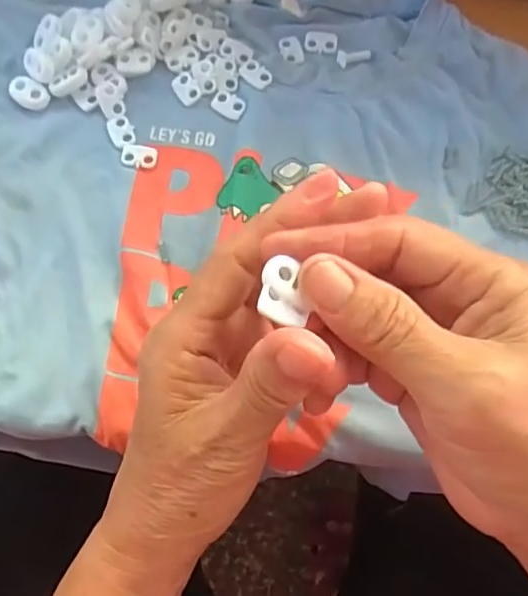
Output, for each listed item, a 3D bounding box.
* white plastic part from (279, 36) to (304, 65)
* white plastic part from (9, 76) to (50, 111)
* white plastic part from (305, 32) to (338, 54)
[{"bbox_3d":[0.016,-0.143,0.326,0.012,0.004,0.019,-17,75,-6],"label":"white plastic part"},{"bbox_3d":[-0.128,-0.112,0.309,0.022,0.004,0.015,33,76,8],"label":"white plastic part"},{"bbox_3d":[0.033,-0.148,0.328,0.018,0.004,0.013,3,74,0],"label":"white plastic part"}]

